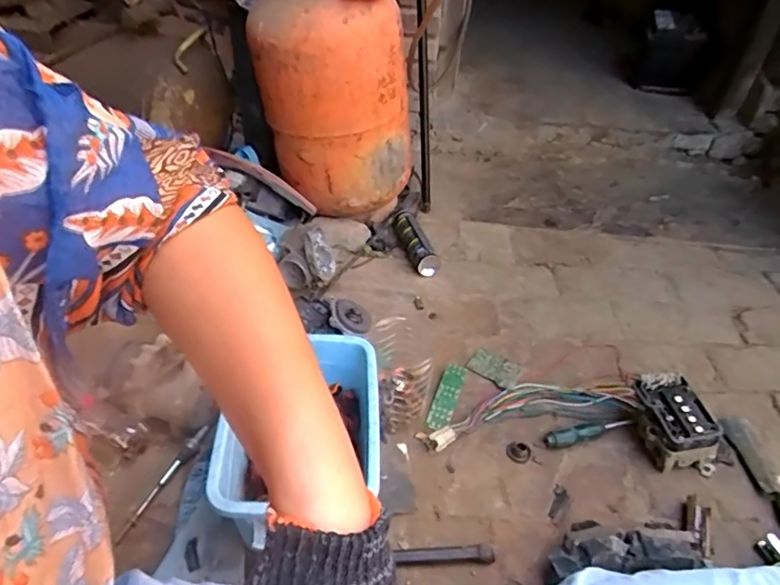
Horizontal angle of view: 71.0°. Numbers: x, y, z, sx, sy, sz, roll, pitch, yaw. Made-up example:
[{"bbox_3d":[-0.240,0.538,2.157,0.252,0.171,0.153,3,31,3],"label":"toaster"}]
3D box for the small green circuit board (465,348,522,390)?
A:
[{"bbox_3d":[0.185,0.134,0.967,0.090,0.005,0.057,26,46,24],"label":"small green circuit board"}]

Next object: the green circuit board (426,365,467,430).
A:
[{"bbox_3d":[0.094,0.174,0.911,0.037,0.010,0.119,17,63,13],"label":"green circuit board"}]

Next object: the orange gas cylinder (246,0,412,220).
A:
[{"bbox_3d":[-0.121,-0.468,1.119,0.279,0.555,0.305,2,41,-1],"label":"orange gas cylinder"}]

